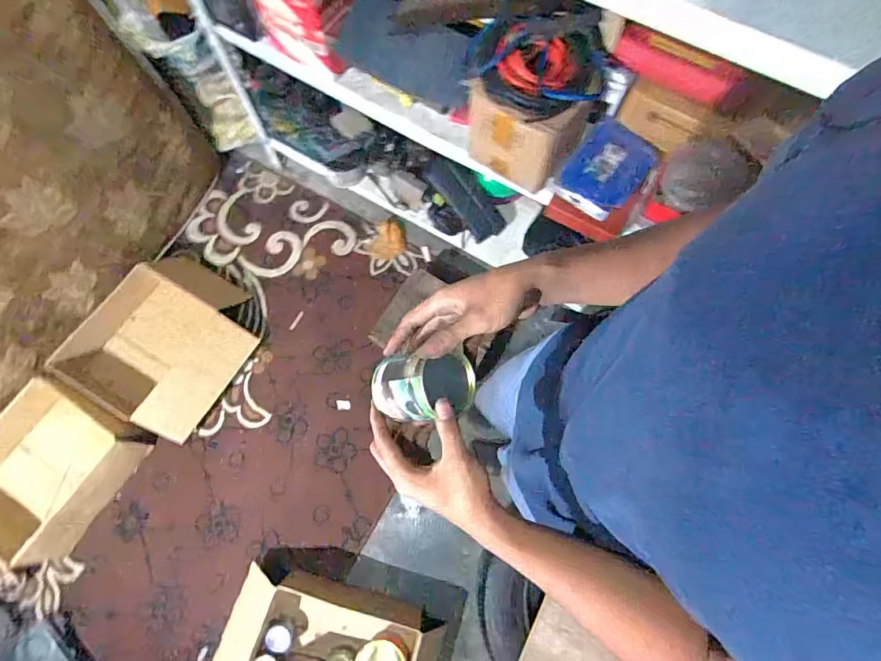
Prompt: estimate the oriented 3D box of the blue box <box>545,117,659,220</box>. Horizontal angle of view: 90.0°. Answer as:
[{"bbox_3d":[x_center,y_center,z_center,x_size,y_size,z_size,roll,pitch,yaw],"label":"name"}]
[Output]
[{"bbox_3d":[0.376,-0.364,0.998,0.155,0.060,0.209,36,77,10],"label":"blue box"}]

